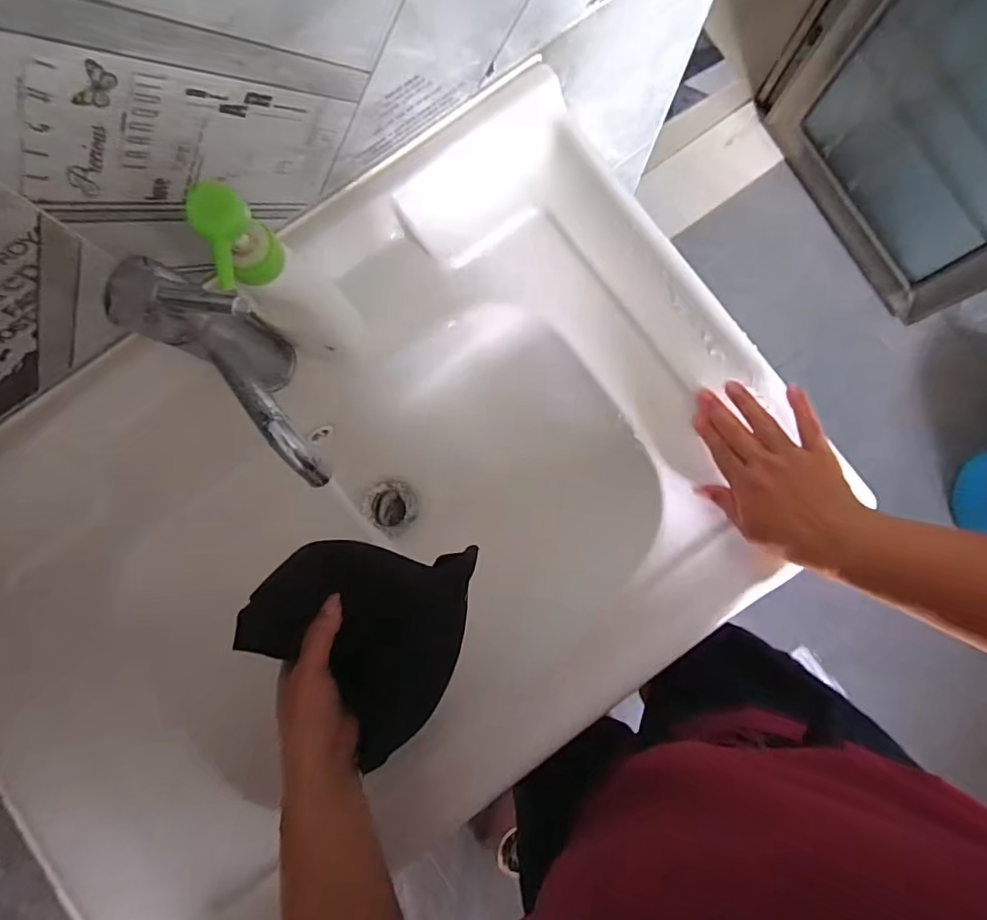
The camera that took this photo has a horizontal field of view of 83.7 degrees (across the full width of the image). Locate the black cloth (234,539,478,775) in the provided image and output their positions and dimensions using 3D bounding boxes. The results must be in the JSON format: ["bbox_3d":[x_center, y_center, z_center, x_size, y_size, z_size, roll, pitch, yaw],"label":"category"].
[{"bbox_3d":[-0.104,0.141,0.424,0.160,0.041,0.148,4,85,2],"label":"black cloth"}]

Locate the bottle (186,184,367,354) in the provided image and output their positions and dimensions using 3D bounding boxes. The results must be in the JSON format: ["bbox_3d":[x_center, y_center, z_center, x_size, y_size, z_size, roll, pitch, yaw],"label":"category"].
[{"bbox_3d":[-0.141,-0.118,0.394,0.043,0.215,0.056,40,87,4],"label":"bottle"}]

